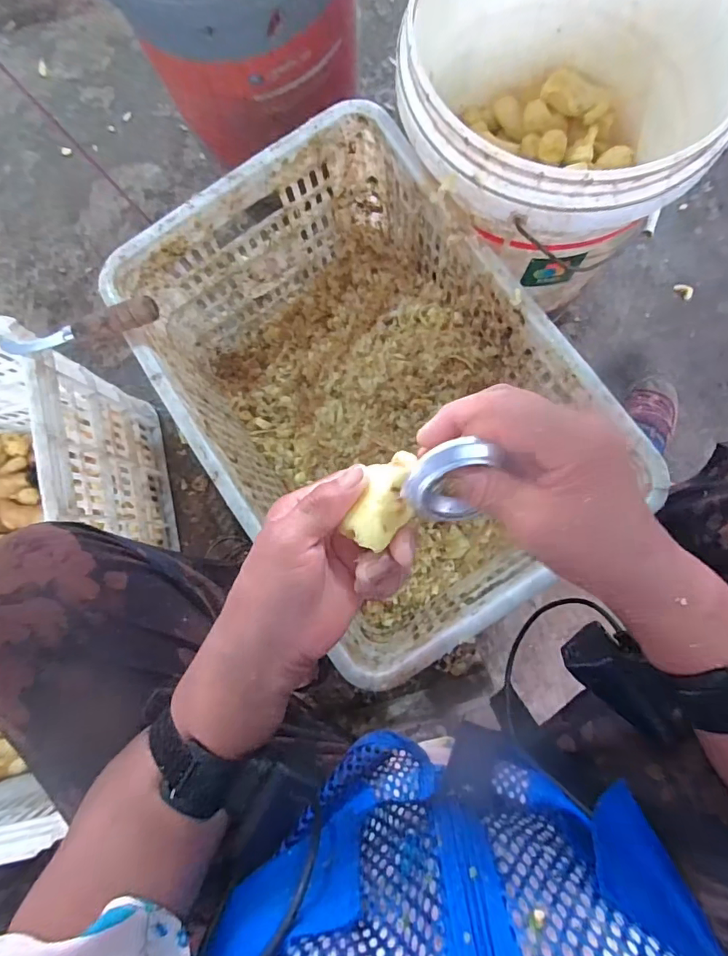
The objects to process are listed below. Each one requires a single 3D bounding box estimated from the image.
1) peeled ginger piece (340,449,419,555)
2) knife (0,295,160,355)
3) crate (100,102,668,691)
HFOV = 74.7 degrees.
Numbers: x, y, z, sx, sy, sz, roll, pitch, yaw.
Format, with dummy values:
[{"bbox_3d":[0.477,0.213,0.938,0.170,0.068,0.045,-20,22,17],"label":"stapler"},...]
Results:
[{"bbox_3d":[0.014,0.013,0.289,0.032,0.018,0.061,23,80,4],"label":"peeled ginger piece"},{"bbox_3d":[-0.299,-0.154,0.498,0.185,0.027,0.026,-10,85,14],"label":"knife"},{"bbox_3d":[-0.006,-0.101,0.624,0.365,0.304,0.496,-35,82,-2],"label":"crate"}]

